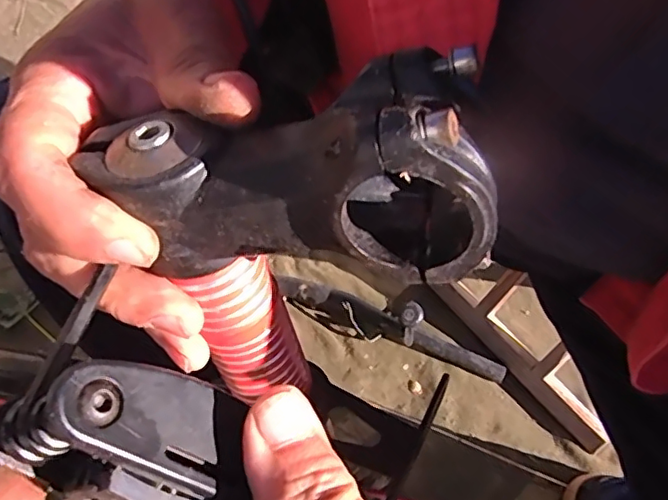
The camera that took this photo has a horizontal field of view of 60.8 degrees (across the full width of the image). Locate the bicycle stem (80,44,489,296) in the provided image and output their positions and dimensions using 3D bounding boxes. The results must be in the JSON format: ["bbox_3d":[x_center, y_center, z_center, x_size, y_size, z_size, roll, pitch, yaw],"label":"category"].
[{"bbox_3d":[-0.011,-0.017,0.151,0.101,0.043,0.035,-5,46,21],"label":"bicycle stem"}]

